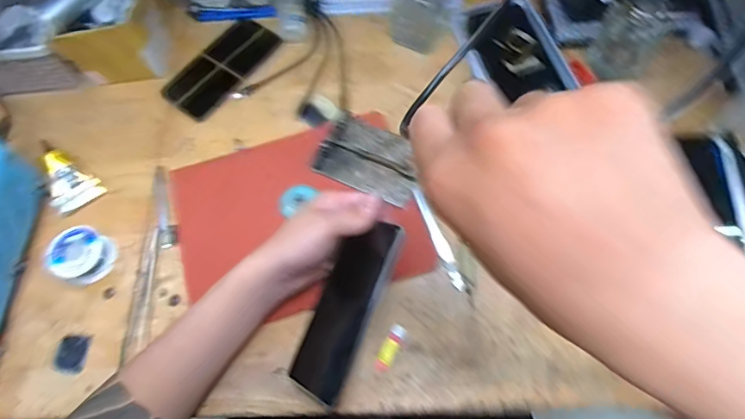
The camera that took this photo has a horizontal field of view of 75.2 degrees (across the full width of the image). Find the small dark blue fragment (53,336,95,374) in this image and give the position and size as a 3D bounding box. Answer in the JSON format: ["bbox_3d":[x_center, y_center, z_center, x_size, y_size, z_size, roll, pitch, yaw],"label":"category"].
[{"bbox_3d":[-0.302,0.145,0.488,0.031,0.005,0.036,8,67,7],"label":"small dark blue fragment"}]

